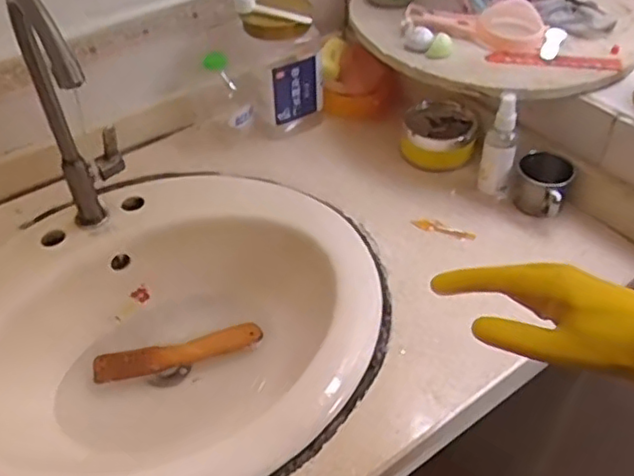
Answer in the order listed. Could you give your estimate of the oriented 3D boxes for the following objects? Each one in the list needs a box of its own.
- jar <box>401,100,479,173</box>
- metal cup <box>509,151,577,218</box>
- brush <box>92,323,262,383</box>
[{"bbox_3d":[0.167,-0.145,0.882,0.102,0.047,0.098,11,45,12],"label":"jar"},{"bbox_3d":[0.276,-0.065,0.787,0.068,0.063,0.063,-1,44,1],"label":"metal cup"},{"bbox_3d":[-0.167,0.139,0.769,0.197,0.021,0.037,-13,45,-11],"label":"brush"}]

